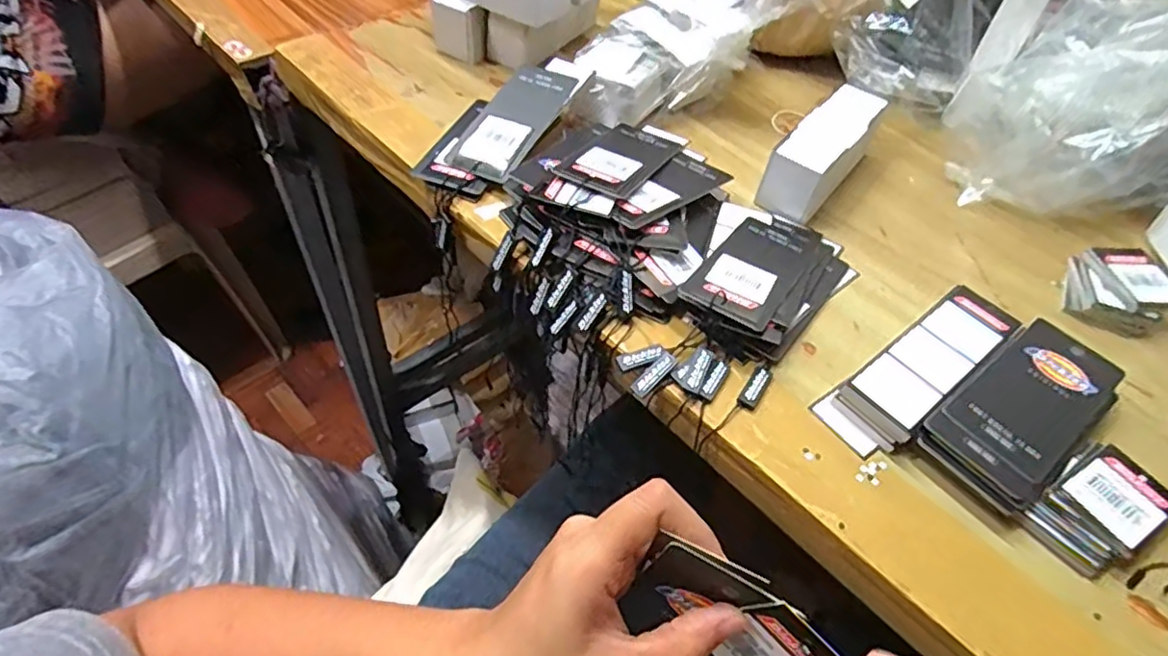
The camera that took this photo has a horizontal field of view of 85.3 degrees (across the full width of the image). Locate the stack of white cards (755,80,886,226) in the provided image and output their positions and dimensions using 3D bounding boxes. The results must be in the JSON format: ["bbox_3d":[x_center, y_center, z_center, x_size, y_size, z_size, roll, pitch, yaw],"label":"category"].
[{"bbox_3d":[0.169,-0.126,0.443,0.039,0.039,0.121,32,54,20],"label":"stack of white cards"}]

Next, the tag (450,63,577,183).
[{"bbox_3d":[-0.049,-0.144,0.441,0.048,0.008,0.106,22,62,16],"label":"tag"}]

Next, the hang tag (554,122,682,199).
[{"bbox_3d":[0.026,-0.114,0.420,0.050,0.008,0.110,25,38,14],"label":"hang tag"}]

